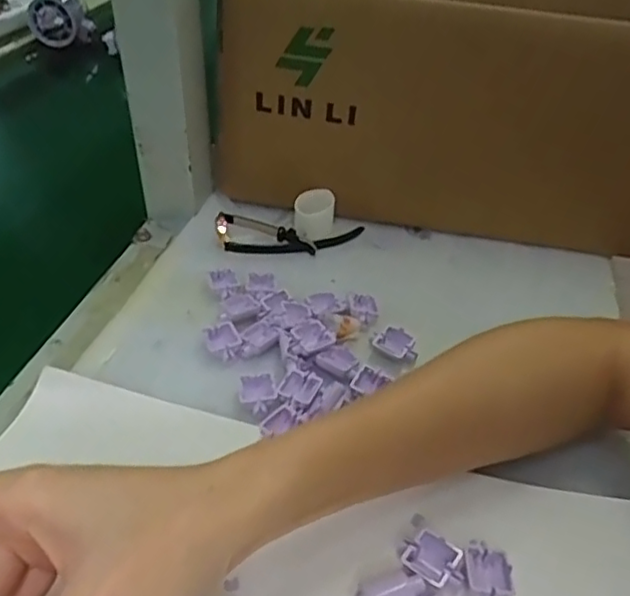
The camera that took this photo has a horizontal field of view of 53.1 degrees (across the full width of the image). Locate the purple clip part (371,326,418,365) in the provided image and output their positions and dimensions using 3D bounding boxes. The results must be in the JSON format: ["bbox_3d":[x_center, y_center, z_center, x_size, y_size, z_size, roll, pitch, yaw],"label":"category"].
[{"bbox_3d":[0.048,0.027,0.370,0.027,0.007,0.017,24,44,22],"label":"purple clip part"}]

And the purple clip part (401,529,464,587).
[{"bbox_3d":[0.050,0.112,0.269,0.025,0.009,0.020,34,49,30],"label":"purple clip part"}]

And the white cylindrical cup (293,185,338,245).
[{"bbox_3d":[0.000,-0.062,0.458,0.030,0.028,0.027,2,41,-2],"label":"white cylindrical cup"}]

